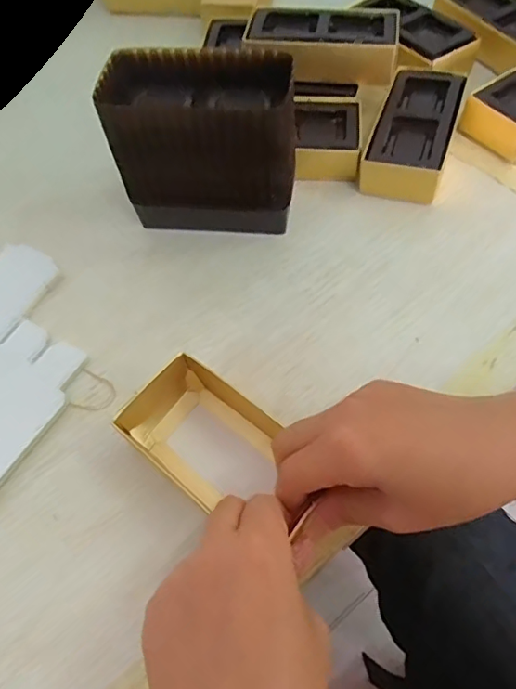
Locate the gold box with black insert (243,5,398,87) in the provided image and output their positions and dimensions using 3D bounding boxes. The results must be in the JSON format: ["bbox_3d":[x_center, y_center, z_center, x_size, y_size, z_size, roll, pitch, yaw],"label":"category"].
[{"bbox_3d":[0.049,-0.234,0.416,0.111,0.037,0.059,3,59,7],"label":"gold box with black insert"}]

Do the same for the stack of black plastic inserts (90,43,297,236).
[{"bbox_3d":[-0.034,-0.129,0.354,0.118,0.100,0.068,2,59,6],"label":"stack of black plastic inserts"}]

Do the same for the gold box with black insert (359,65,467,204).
[{"bbox_3d":[0.118,-0.161,0.401,0.055,0.029,0.120,16,61,14],"label":"gold box with black insert"}]

